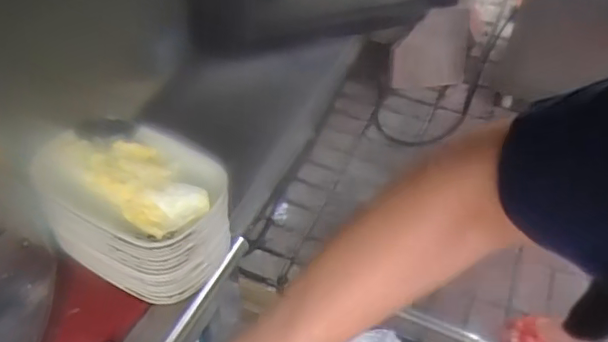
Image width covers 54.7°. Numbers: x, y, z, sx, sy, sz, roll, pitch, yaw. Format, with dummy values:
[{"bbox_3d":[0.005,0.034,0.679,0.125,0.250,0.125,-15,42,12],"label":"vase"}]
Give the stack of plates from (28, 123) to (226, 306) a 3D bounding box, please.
[{"bbox_3d":[-0.172,0.032,0.594,0.185,0.090,0.132,23,50,20],"label":"stack of plates"}]

